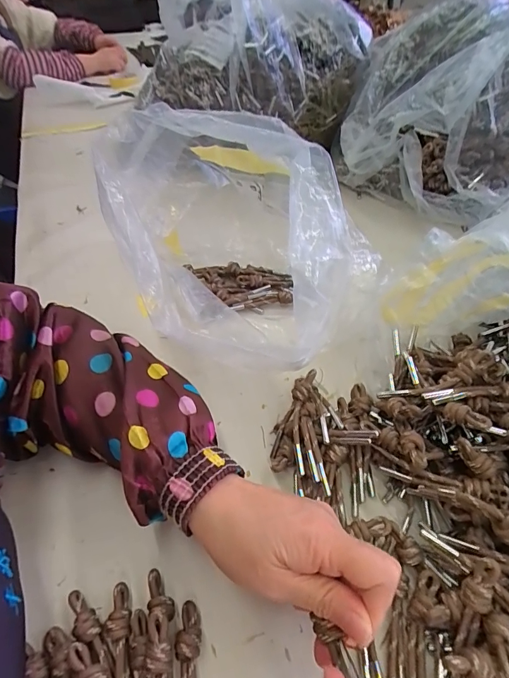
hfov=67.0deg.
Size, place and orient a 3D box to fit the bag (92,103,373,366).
[{"bbox_3d":[-0.033,-0.093,0.380,0.186,0.179,0.289,-13,48,-10],"label":"bag"}]

